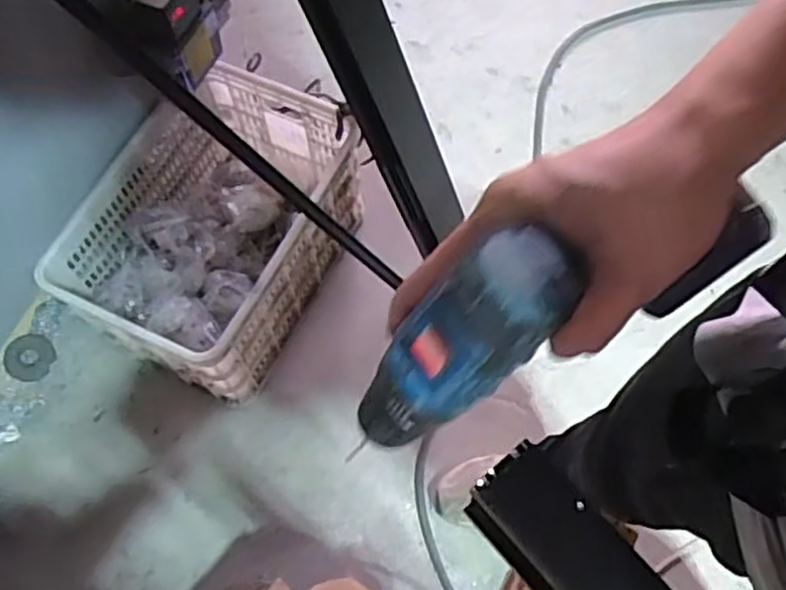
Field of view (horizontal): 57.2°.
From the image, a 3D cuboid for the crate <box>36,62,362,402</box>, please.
[{"bbox_3d":[-0.324,-0.119,1.373,0.378,0.266,0.532,26,70,12],"label":"crate"}]

